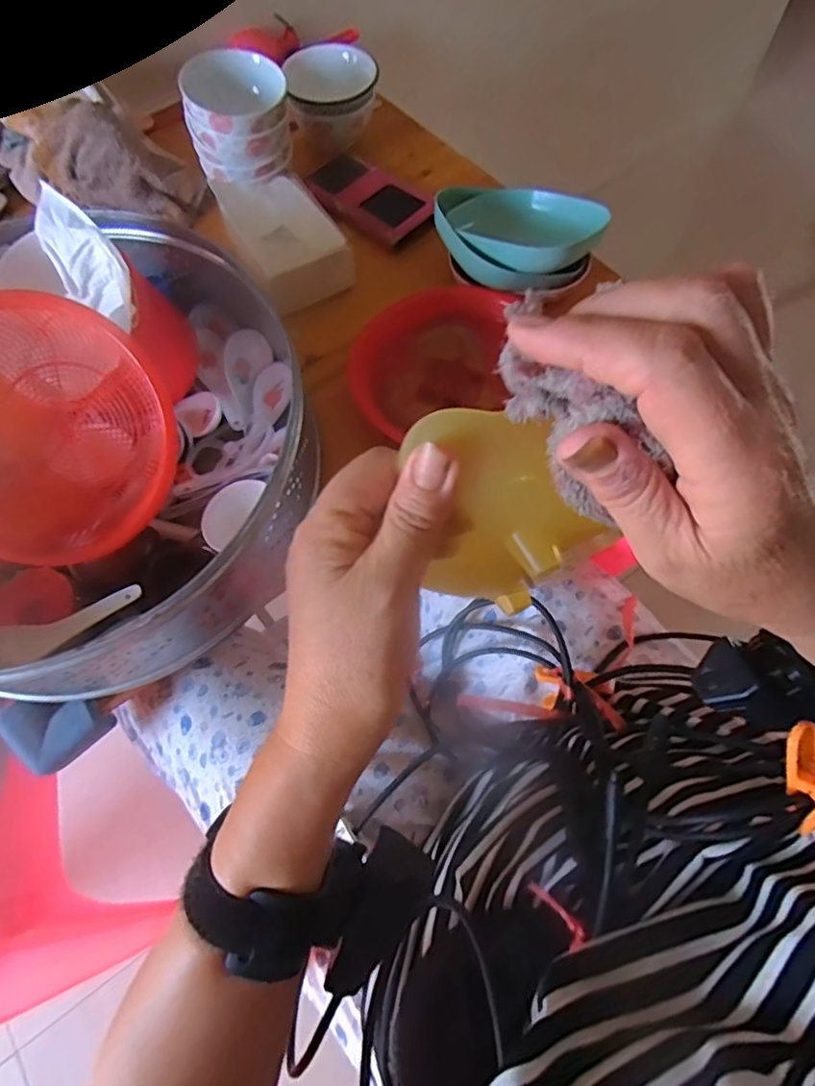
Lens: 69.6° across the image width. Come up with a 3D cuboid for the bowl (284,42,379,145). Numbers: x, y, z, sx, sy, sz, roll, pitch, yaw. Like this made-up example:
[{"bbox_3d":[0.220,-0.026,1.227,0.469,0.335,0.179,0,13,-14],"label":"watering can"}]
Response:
[{"bbox_3d":[-0.089,-0.527,0.689,0.103,0.055,0.094,1,65,1],"label":"bowl"}]

